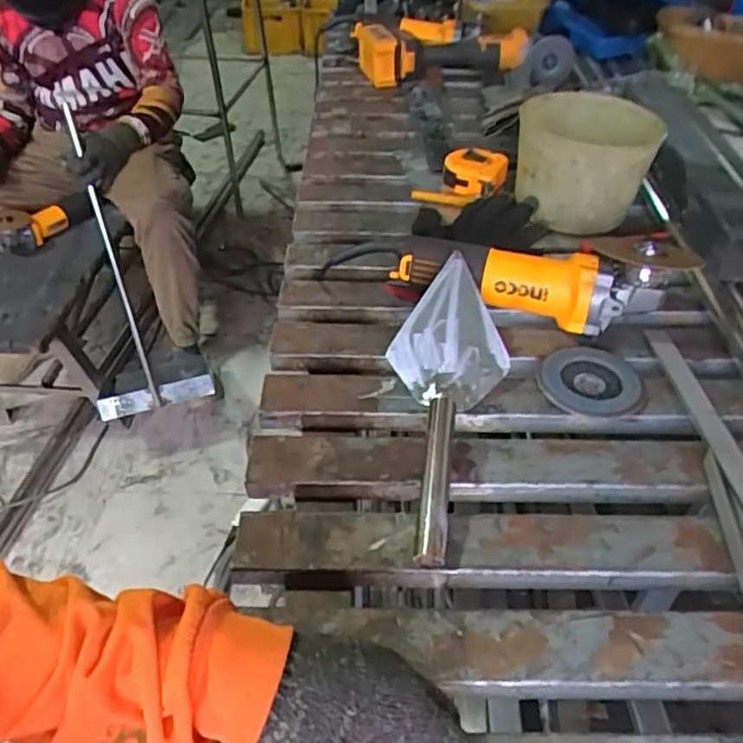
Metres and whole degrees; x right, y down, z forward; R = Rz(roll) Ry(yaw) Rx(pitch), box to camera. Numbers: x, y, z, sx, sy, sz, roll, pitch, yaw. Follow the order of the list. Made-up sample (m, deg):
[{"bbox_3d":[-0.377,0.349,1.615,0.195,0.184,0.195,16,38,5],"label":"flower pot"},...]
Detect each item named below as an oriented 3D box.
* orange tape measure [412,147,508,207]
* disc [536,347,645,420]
[{"bbox_3d":[0.118,-0.255,0.840,0.112,0.044,0.093,10,44,10],"label":"orange tape measure"},{"bbox_3d":[0.201,0.007,0.588,0.089,0.010,0.083,0,43,0],"label":"disc"}]

